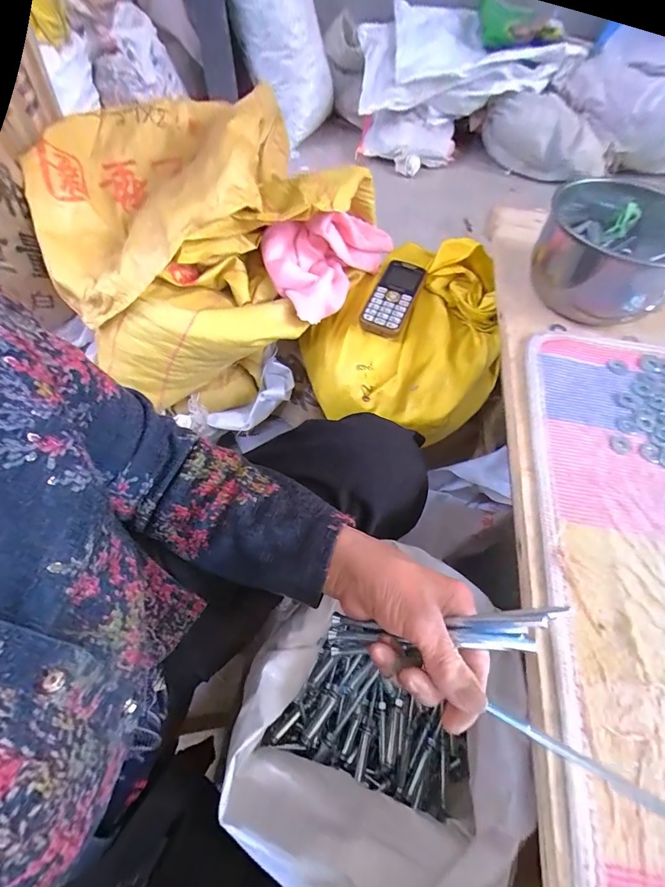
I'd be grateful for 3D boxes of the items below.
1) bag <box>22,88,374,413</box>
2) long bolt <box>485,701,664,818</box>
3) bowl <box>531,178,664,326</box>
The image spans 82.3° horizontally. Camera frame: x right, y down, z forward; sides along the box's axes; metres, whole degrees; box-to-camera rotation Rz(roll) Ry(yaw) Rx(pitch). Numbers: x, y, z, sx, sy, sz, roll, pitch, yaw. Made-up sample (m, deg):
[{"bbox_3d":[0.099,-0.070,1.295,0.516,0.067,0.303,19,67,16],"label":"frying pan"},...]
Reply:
[{"bbox_3d":[-0.185,-0.259,0.543,0.356,0.289,0.322,29,63,15],"label":"bag"},{"bbox_3d":[0.137,0.173,0.205,0.101,0.005,0.006,17,57,30],"label":"long bolt"},{"bbox_3d":[0.334,-0.233,0.452,0.156,0.087,0.189,32,64,16],"label":"bowl"}]

